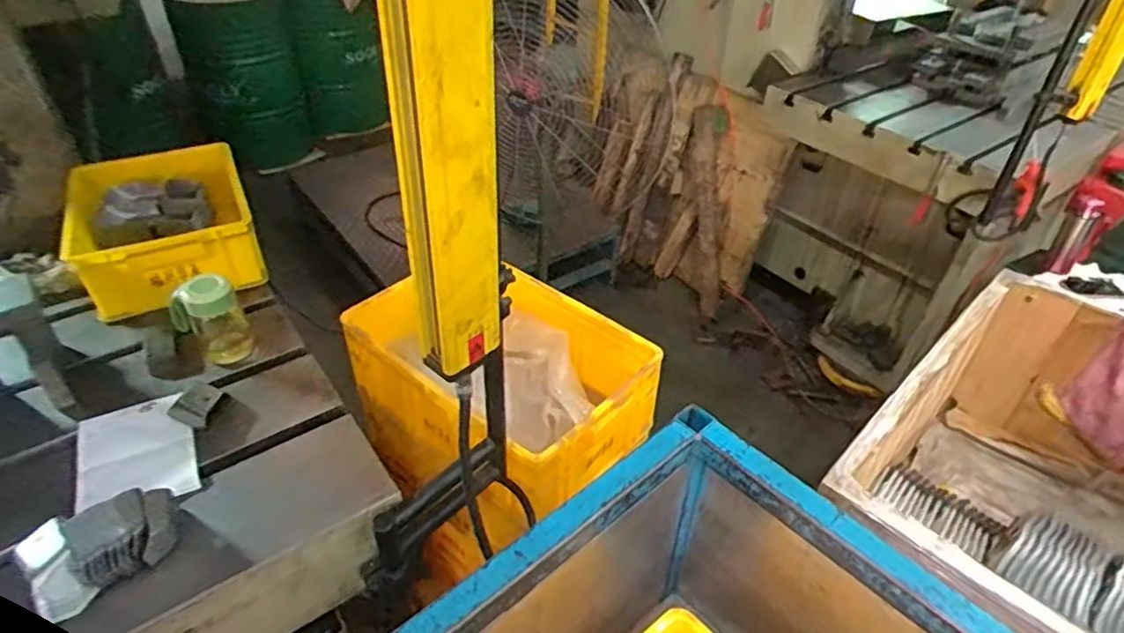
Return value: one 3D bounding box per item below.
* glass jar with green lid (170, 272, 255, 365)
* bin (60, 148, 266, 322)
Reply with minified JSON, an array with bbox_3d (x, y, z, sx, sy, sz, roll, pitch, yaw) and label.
[{"bbox_3d":[-0.516,0.006,0.959,0.091,0.134,0.077,-19,42,-23],"label":"glass jar with green lid"},{"bbox_3d":[-0.691,-0.163,1.148,0.256,0.135,0.367,-18,42,-22],"label":"bin"}]

